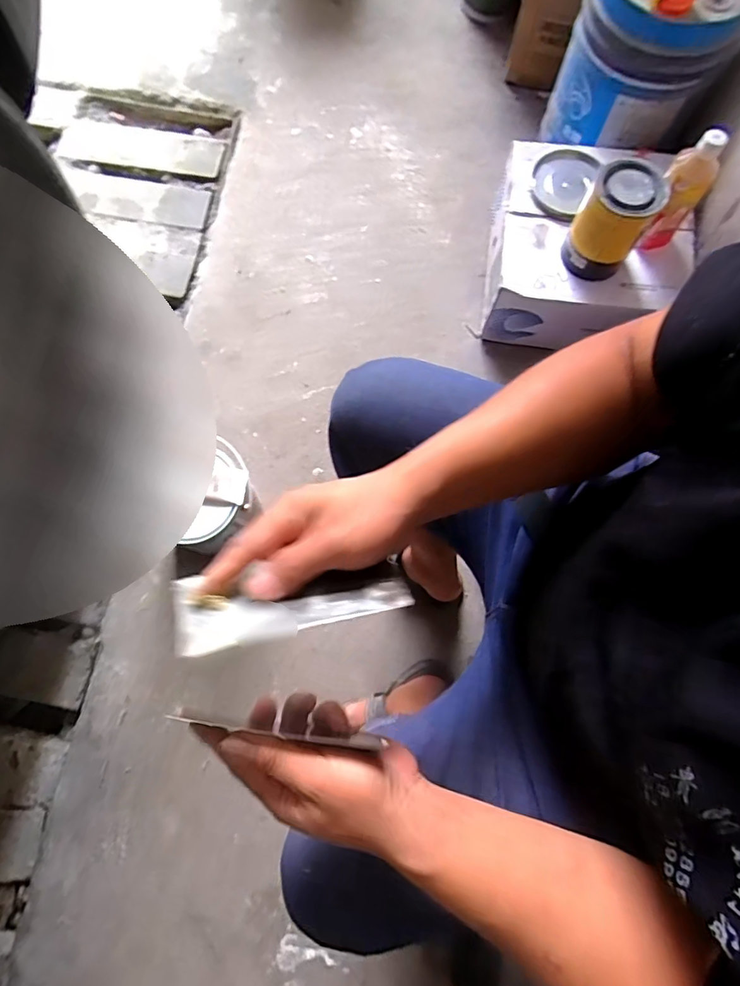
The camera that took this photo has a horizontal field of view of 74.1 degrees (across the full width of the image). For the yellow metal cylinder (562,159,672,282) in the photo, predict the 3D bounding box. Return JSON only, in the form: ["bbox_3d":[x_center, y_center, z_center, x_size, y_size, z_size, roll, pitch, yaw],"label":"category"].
[{"bbox_3d":[0.394,-0.445,0.805,0.110,0.140,0.122,33,78,4],"label":"yellow metal cylinder"}]

